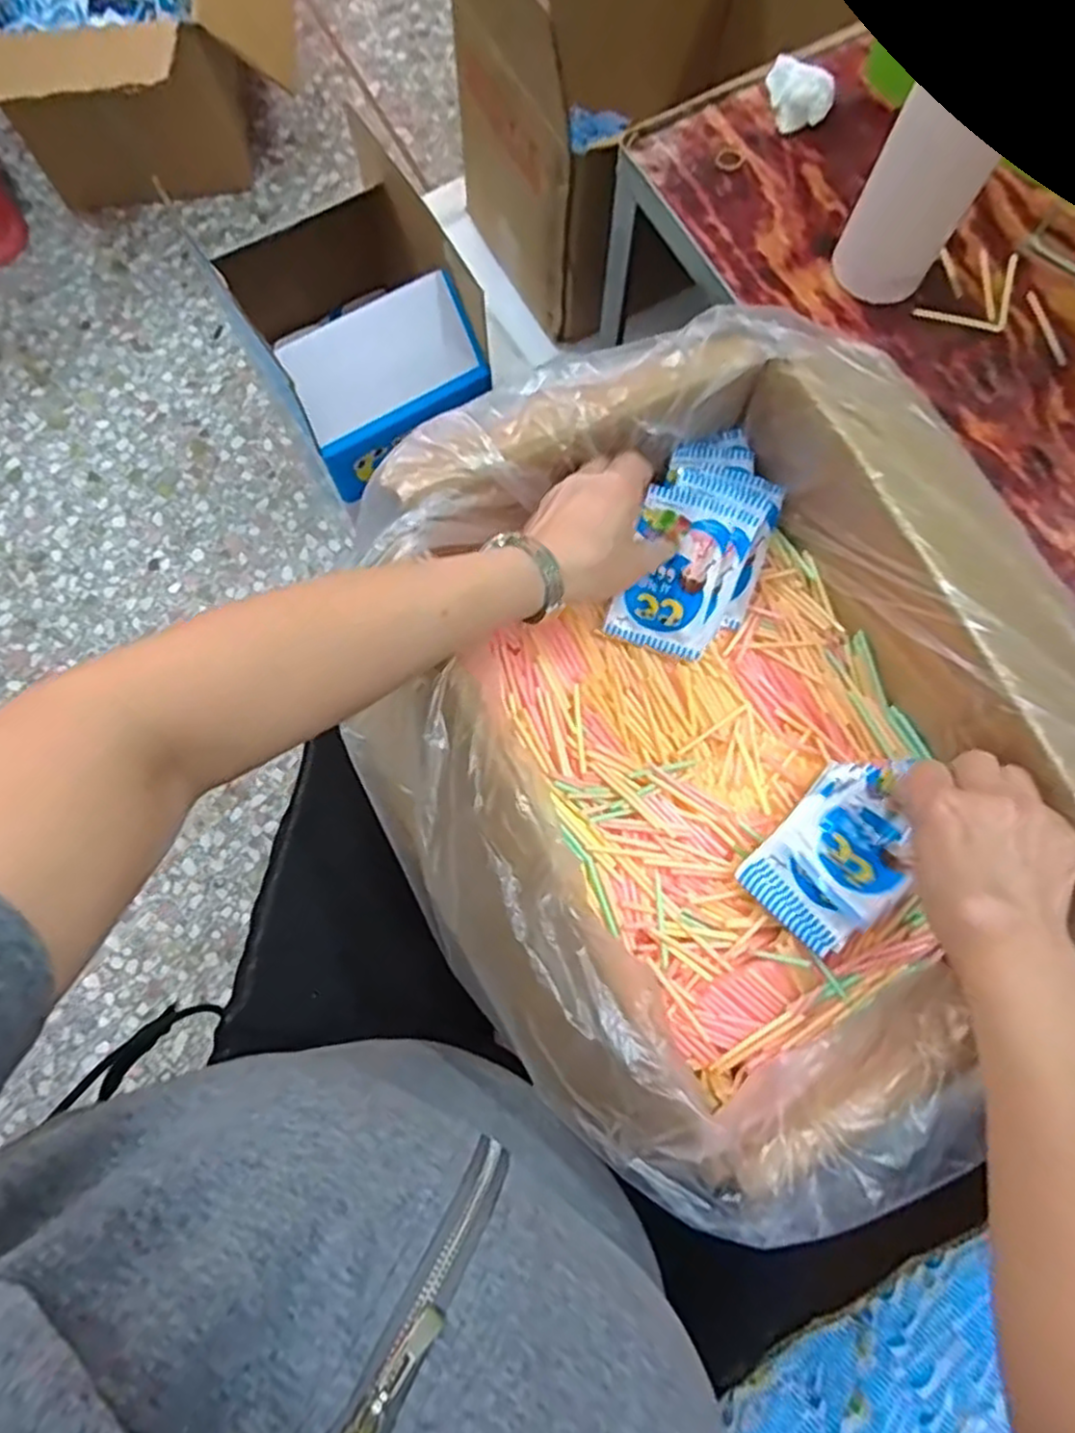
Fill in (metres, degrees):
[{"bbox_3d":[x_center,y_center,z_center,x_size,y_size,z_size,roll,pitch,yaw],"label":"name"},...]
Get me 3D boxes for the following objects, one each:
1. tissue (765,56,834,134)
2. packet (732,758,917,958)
[{"bbox_3d":[0.207,-0.493,0.580,0.050,0.025,0.060,11,77,2],"label":"tissue"},{"bbox_3d":[0.193,0.081,0.459,0.071,0.039,0.120,44,80,8],"label":"packet"}]

